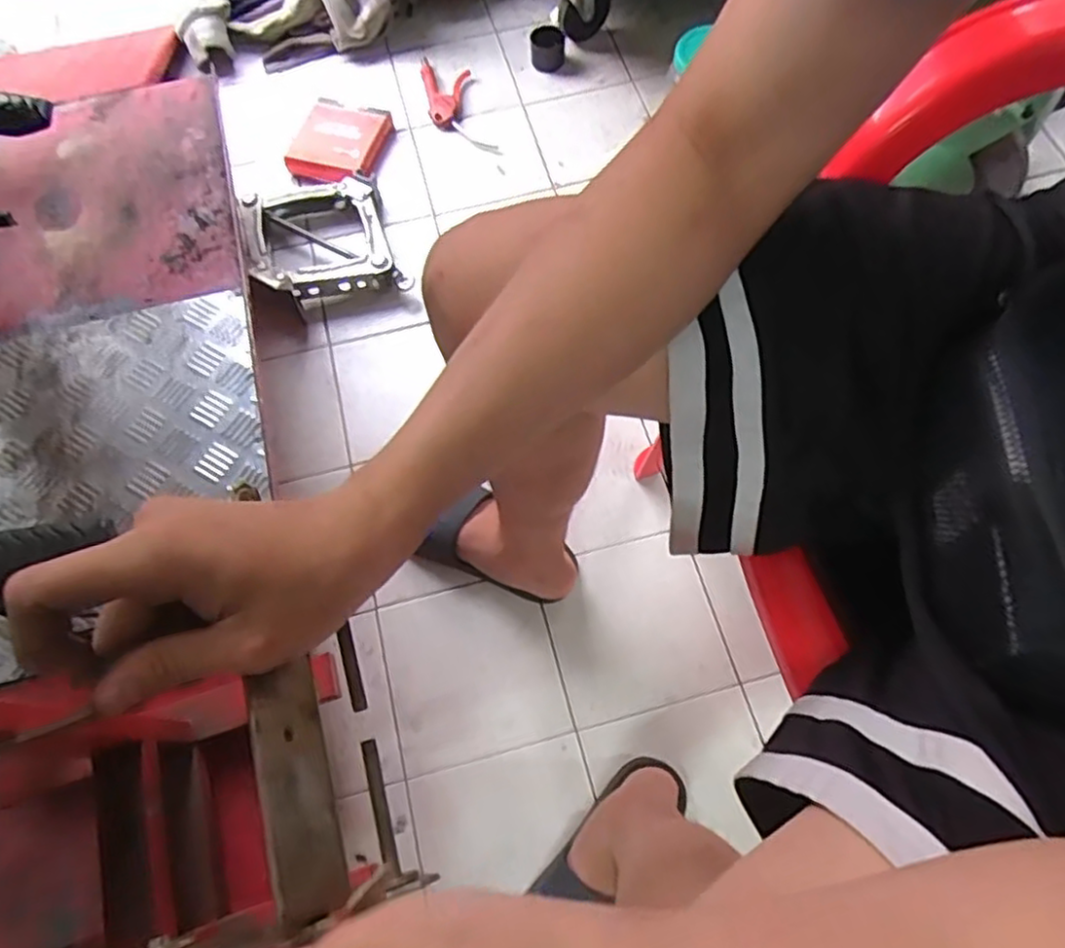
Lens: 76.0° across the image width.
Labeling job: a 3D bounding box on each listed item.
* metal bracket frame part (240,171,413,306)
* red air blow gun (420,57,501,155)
[{"bbox_3d":[-0.313,-0.350,1.003,0.201,0.057,0.223,-21,68,-7],"label":"metal bracket frame part"},{"bbox_3d":[-0.128,-0.620,1.142,0.088,0.027,0.208,-16,68,-5],"label":"red air blow gun"}]

